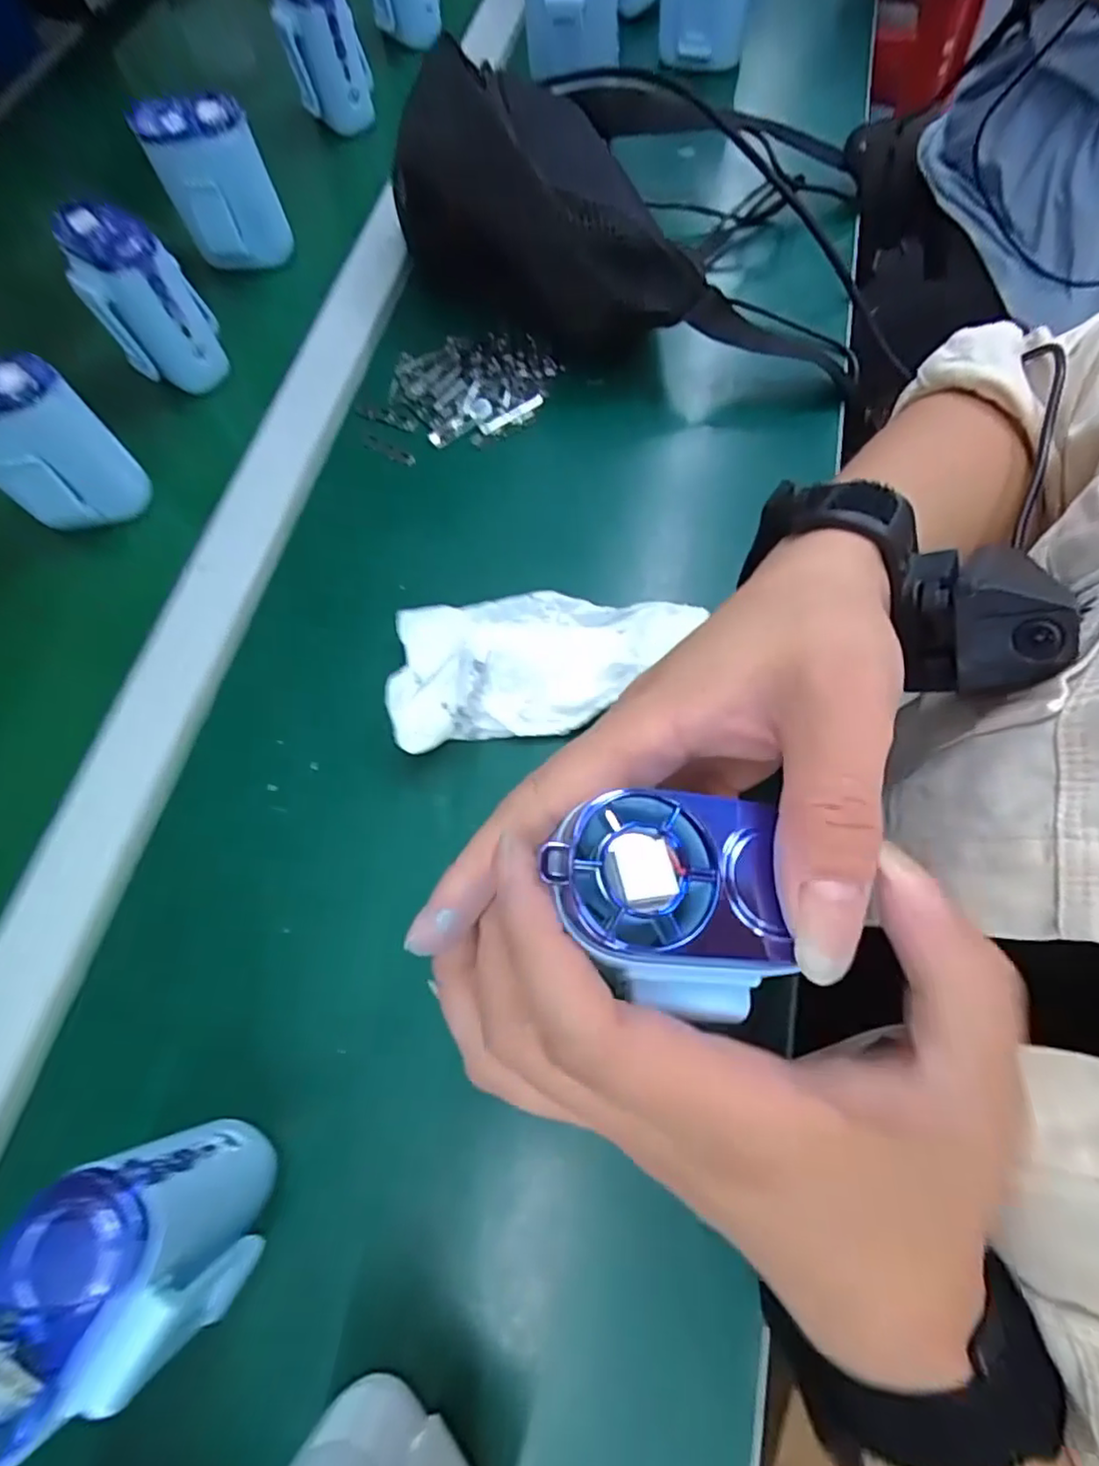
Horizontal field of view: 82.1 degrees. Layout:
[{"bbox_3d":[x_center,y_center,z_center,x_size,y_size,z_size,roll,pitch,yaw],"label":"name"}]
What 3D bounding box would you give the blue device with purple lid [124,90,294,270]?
[{"bbox_3d":[-0.220,-0.364,0.420,0.063,0.085,0.036,-31,71,-10],"label":"blue device with purple lid"}]

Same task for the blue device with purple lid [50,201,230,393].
[{"bbox_3d":[-0.243,-0.261,0.381,0.060,0.079,0.061,-31,73,-10],"label":"blue device with purple lid"}]

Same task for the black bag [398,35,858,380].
[{"bbox_3d":[0.047,-0.327,0.392,0.284,0.082,0.209,9,70,4],"label":"black bag"}]

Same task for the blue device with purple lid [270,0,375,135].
[{"bbox_3d":[-0.175,-0.535,0.491,0.062,0.084,0.060,-17,69,-5],"label":"blue device with purple lid"}]

